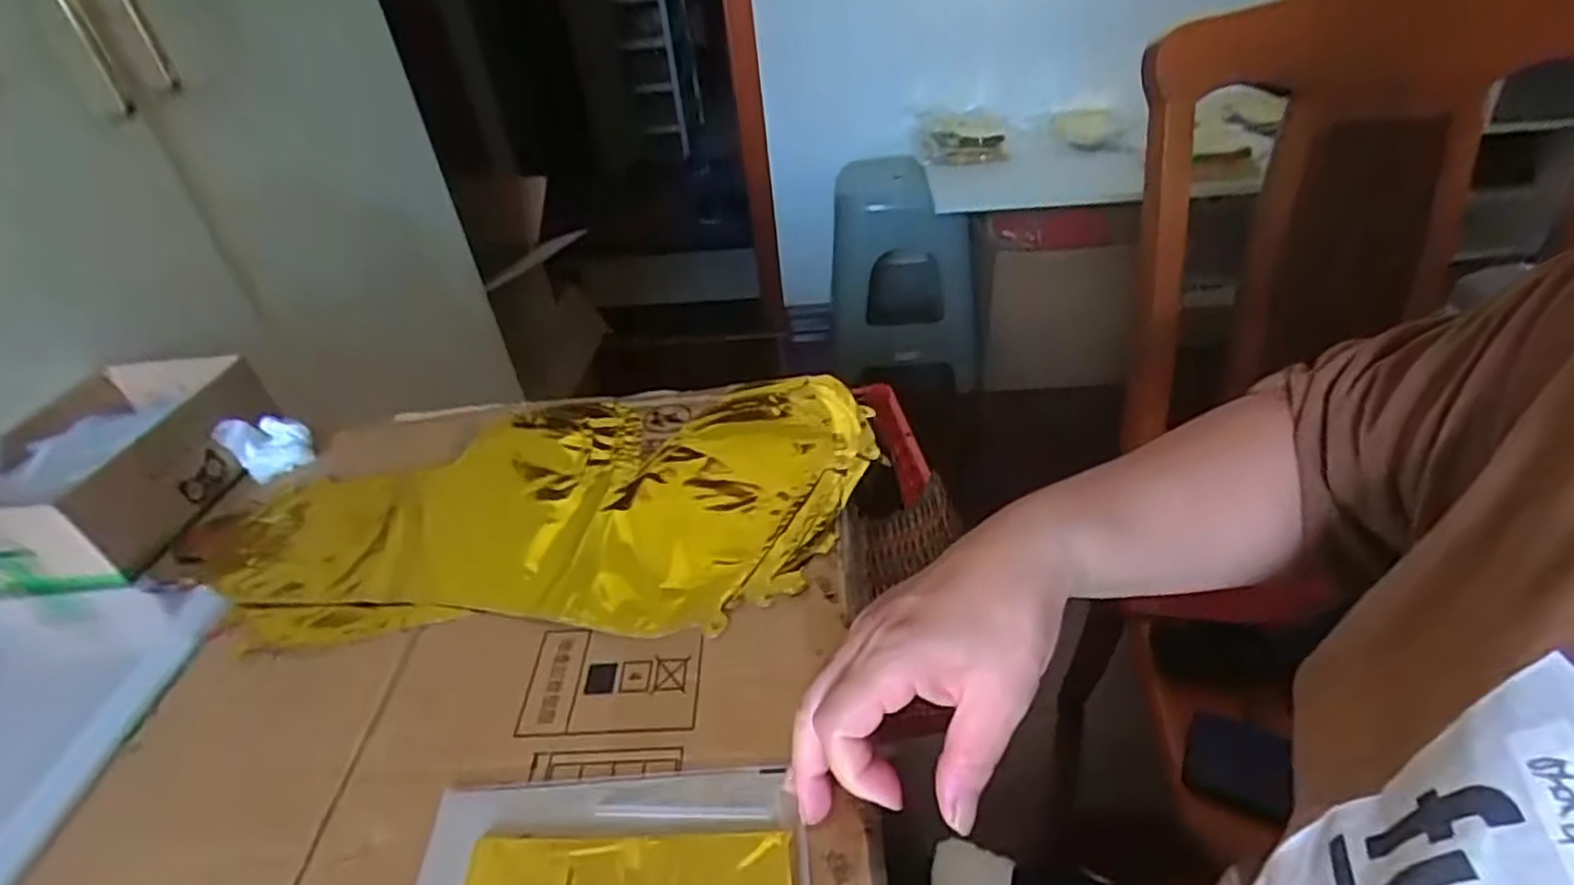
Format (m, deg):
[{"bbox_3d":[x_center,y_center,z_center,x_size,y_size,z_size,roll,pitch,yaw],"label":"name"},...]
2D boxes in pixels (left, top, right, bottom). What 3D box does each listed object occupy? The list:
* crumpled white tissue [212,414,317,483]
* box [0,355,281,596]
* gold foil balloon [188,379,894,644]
[{"bbox_3d":[-0.400,-0.002,0.572,0.053,0.037,0.039,-32,43,-29],"label":"crumpled white tissue"},{"bbox_3d":[-0.492,0.015,0.546,0.152,0.065,0.191,-5,37,4],"label":"box"},{"bbox_3d":[-0.161,0.044,0.519,0.426,0.035,0.235,-4,37,5],"label":"gold foil balloon"}]

